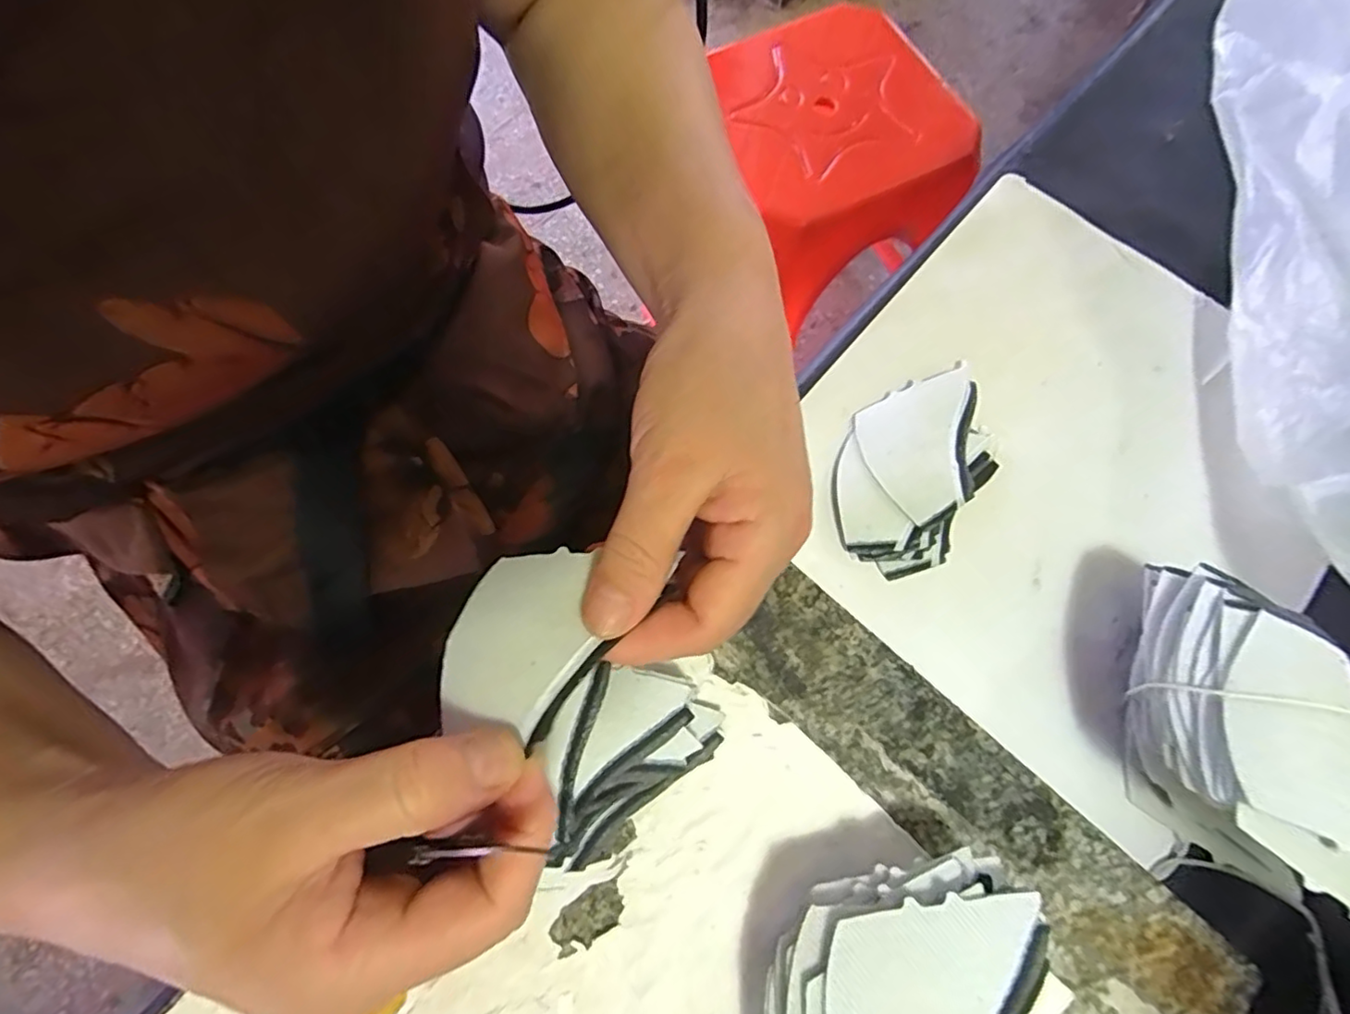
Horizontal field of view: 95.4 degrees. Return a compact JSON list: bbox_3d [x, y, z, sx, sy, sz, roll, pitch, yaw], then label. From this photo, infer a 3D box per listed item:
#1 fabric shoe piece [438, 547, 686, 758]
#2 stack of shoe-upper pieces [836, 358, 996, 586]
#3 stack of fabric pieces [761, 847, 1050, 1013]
[{"bbox_3d":[-0.045,0.045,0.206,0.065,0.009,0.065,17,63,25],"label":"fabric shoe piece"},{"bbox_3d":[0.127,-0.024,0.326,0.071,0.014,0.118,32,73,12],"label":"stack of shoe-upper pieces"},{"bbox_3d":[0.070,0.170,0.214,0.072,0.053,0.113,28,74,11],"label":"stack of fabric pieces"}]

